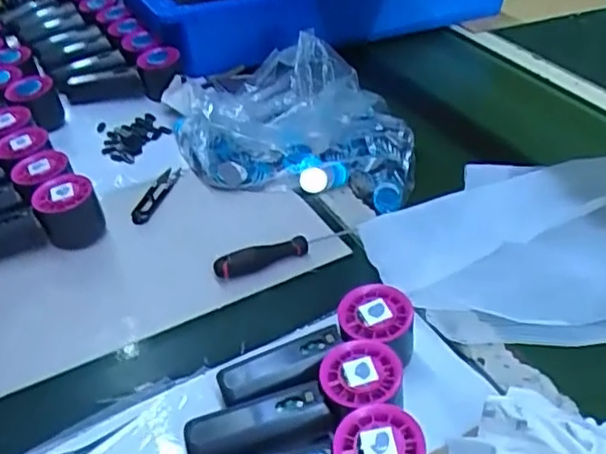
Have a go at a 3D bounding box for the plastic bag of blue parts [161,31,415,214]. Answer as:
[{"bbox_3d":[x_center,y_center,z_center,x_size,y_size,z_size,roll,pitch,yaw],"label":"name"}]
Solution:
[{"bbox_3d":[-0.025,-0.140,0.750,0.304,0.079,0.248,2,40,6],"label":"plastic bag of blue parts"}]

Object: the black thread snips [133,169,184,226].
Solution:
[{"bbox_3d":[-0.159,-0.037,0.692,0.018,0.016,0.105,8,41,14],"label":"black thread snips"}]

